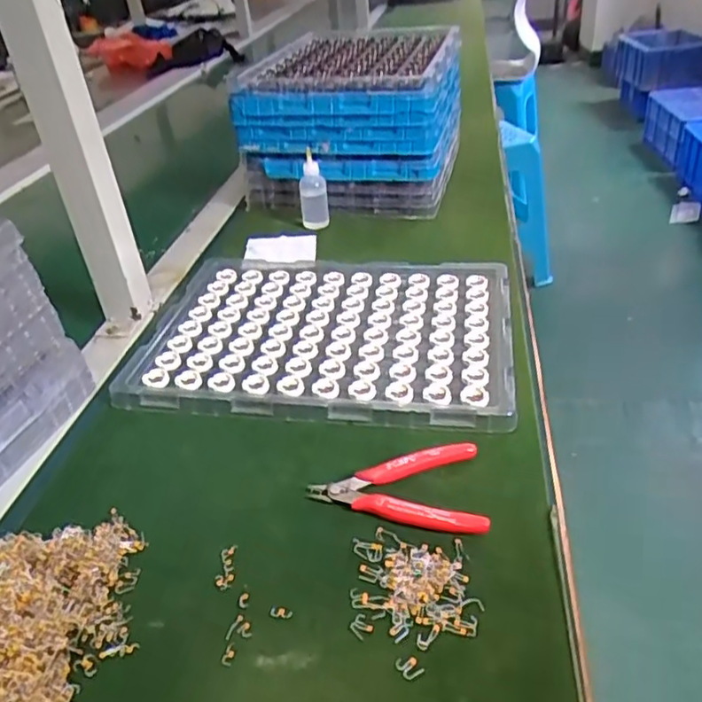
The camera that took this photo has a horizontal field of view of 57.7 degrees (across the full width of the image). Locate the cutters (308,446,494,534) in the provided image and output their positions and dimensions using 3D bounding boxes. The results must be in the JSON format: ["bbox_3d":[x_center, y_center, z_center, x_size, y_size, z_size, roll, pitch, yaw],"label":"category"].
[{"bbox_3d":[0.032,0.099,0.453,0.120,0.010,0.077,-5,34,3],"label":"cutters"}]

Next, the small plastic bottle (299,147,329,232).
[{"bbox_3d":[-0.050,-0.213,0.844,0.034,0.098,0.029,-12,34,-8],"label":"small plastic bottle"}]

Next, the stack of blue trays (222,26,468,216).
[{"bbox_3d":[0.014,-0.363,0.976,0.272,0.164,0.358,3,35,14],"label":"stack of blue trays"}]

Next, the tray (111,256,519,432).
[{"bbox_3d":[-0.027,-0.025,0.632,0.363,0.018,0.259,1,35,12],"label":"tray"}]

